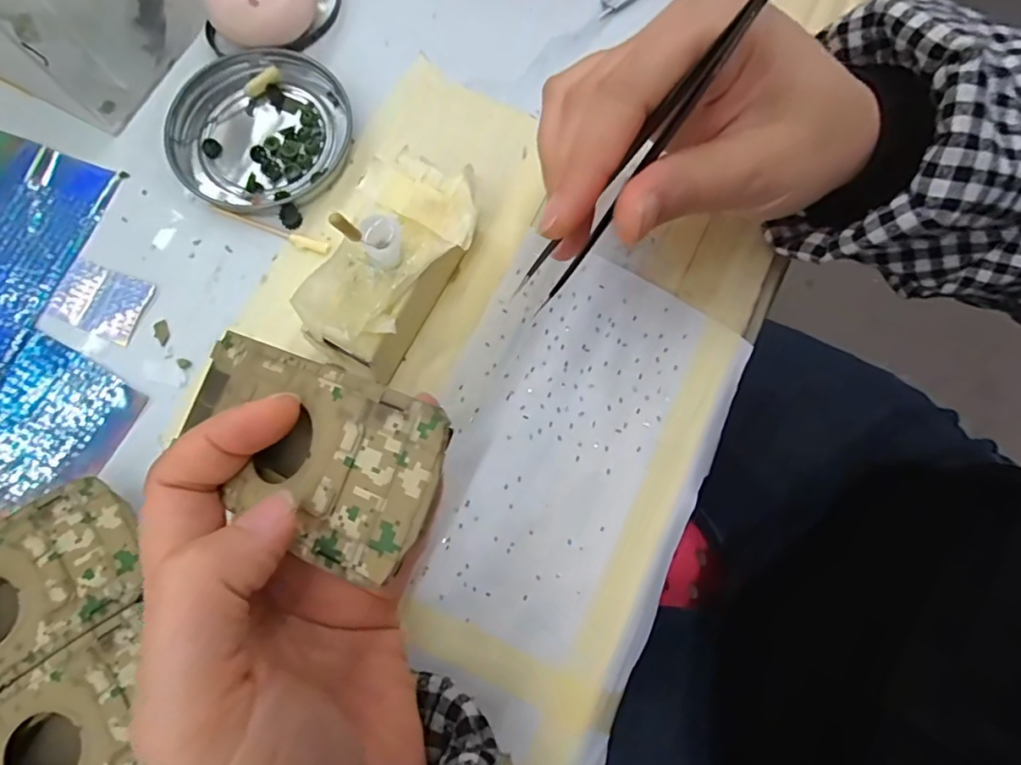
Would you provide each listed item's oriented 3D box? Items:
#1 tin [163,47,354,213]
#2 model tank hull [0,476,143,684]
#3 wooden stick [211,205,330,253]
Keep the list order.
[{"bbox_3d":[-0.112,-0.113,0.254,0.075,0.009,0.076,0,78,0],"label":"tin"},{"bbox_3d":[-0.174,0.077,0.201,0.094,0.025,0.048,-34,80,-7],"label":"model tank hull"},{"bbox_3d":[-0.104,-0.066,0.246,0.054,0.004,0.006,18,79,4],"label":"wooden stick"}]

